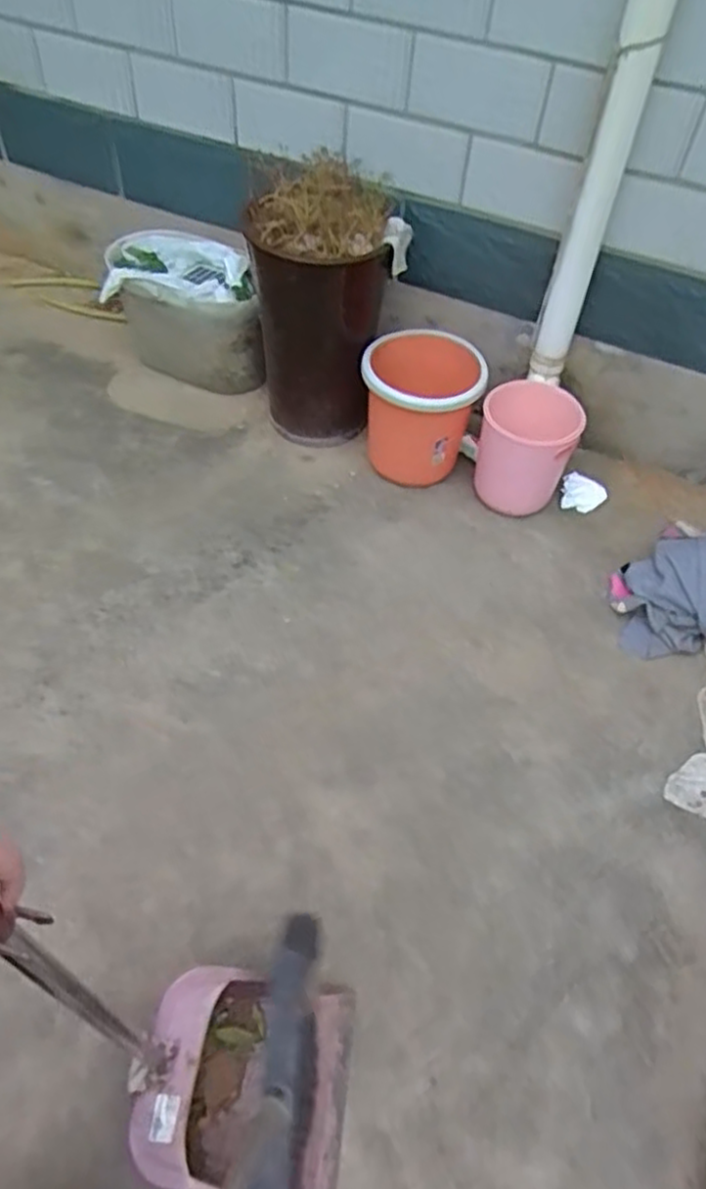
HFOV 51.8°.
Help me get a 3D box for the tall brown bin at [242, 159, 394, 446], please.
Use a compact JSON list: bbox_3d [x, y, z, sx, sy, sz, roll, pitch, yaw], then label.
[{"bbox_3d":[-0.089,-0.646,1.718,0.302,0.591,0.257,6,54,-2],"label":"tall brown bin"}]

